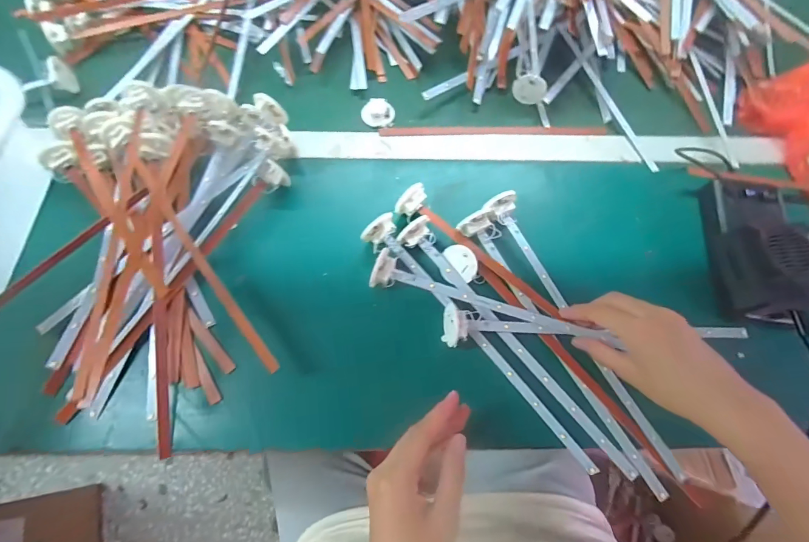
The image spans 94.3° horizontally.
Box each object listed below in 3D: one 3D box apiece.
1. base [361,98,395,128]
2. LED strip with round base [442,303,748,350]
[{"bbox_3d":[-0.032,-0.191,0.455,0.033,0.012,0.037,41,73,13],"label":"base"},{"bbox_3d":[0.180,0.054,0.351,0.292,0.022,0.035,2,70,-6],"label":"LED strip with round base"}]

